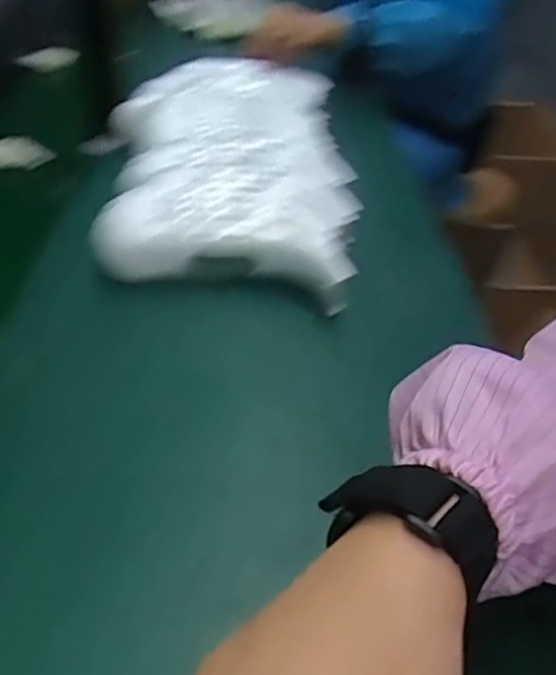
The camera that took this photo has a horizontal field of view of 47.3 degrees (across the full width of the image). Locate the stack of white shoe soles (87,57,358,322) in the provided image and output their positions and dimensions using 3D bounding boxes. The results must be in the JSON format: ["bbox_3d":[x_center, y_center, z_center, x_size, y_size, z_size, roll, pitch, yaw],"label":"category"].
[{"bbox_3d":[-0.052,-0.212,0.718,0.247,0.074,0.508,2,40,-3],"label":"stack of white shoe soles"}]

